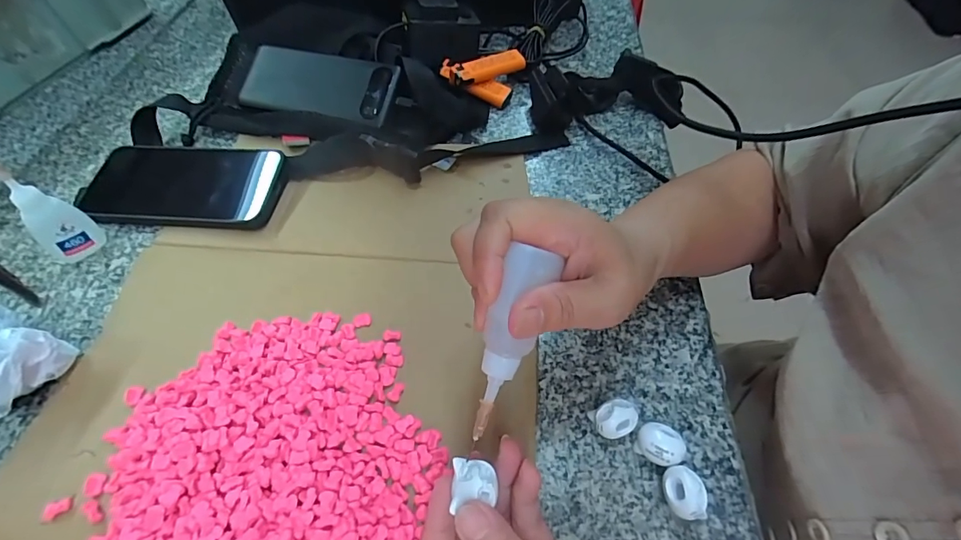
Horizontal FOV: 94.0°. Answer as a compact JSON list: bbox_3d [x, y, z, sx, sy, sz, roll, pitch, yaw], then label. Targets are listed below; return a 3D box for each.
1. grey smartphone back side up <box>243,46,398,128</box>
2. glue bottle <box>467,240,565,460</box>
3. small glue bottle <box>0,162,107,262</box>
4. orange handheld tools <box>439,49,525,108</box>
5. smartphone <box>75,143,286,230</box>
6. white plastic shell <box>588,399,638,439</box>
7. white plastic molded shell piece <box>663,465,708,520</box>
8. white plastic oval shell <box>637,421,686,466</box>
[{"bbox_3d":[-0.162,-0.185,0.442,0.155,0.009,0.070,14,75,9],"label":"grey smartphone back side up"},{"bbox_3d":[0.012,0.036,0.205,0.021,0.095,0.020,18,12,12],"label":"glue bottle"},{"bbox_3d":[-0.317,-0.042,0.326,0.022,0.085,0.036,33,60,21],"label":"small glue bottle"},{"bbox_3d":[0.003,-0.200,0.469,0.088,0.038,0.051,-1,54,-1],"label":"orange handheld tools"},{"bbox_3d":[-0.251,-0.072,0.381,0.164,0.011,0.084,2,59,2],"label":"smartphone"},{"bbox_3d":[0.080,0.091,0.269,0.024,0.022,0.019,-7,54,-6],"label":"white plastic shell"},{"bbox_3d":[0.110,0.123,0.246,0.020,0.019,0.025,14,55,9],"label":"white plastic molded shell piece"},{"bbox_3d":[0.103,0.102,0.261,0.023,0.020,0.023,8,54,5],"label":"white plastic oval shell"}]

